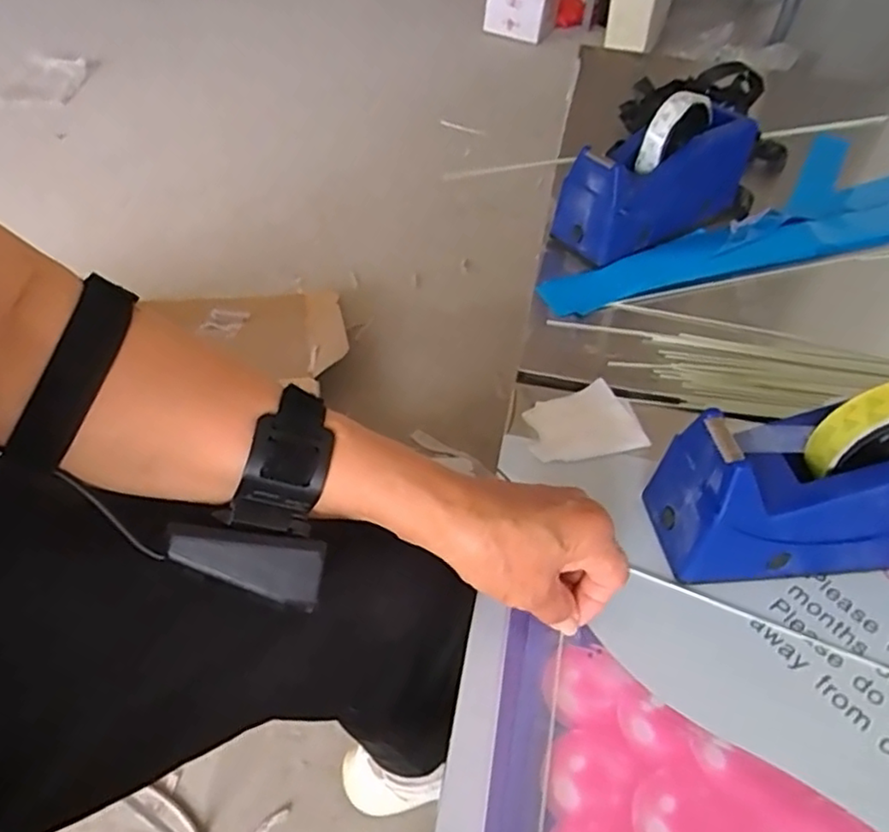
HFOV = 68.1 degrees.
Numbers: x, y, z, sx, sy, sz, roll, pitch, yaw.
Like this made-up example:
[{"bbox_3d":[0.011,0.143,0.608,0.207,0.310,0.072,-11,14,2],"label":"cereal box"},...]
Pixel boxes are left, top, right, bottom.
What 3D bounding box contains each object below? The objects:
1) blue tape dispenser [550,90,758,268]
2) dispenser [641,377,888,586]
[{"bbox_3d":[0.208,-0.234,0.632,0.200,0.127,0.073,-25,53,-23],"label":"blue tape dispenser"},{"bbox_3d":[0.237,0.036,0.383,0.204,0.122,0.067,-2,47,-4],"label":"dispenser"}]

